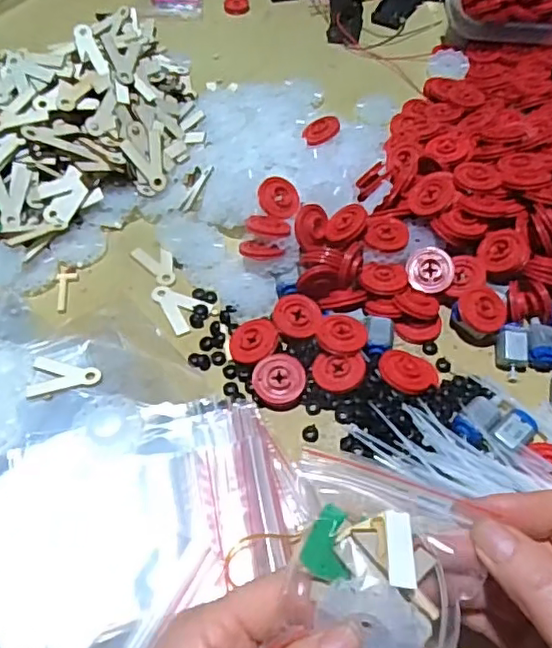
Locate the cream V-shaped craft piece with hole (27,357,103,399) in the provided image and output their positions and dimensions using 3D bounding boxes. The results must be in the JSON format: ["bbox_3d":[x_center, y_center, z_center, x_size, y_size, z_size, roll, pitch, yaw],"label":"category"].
[{"bbox_3d":[-0.134,0.035,0.380,0.042,0.004,0.028,0,53,0],"label":"cream V-shaped craft piece with hole"}]

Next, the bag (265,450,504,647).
[{"bbox_3d":[0.037,0.106,0.219,0.068,0.035,0.098,8,54,6],"label":"bag"}]

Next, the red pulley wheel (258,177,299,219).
[{"bbox_3d":[0.003,-0.094,0.445,0.030,0.030,0.007,-10,9,-20],"label":"red pulley wheel"}]

